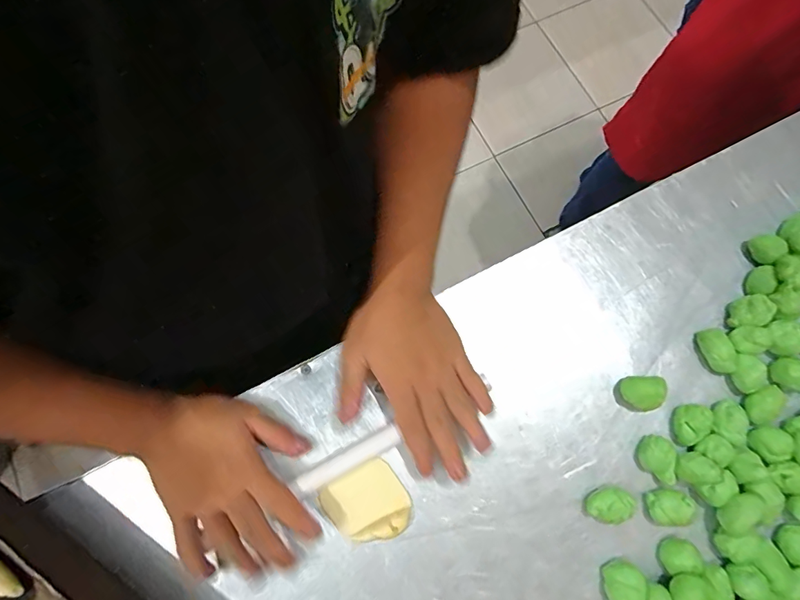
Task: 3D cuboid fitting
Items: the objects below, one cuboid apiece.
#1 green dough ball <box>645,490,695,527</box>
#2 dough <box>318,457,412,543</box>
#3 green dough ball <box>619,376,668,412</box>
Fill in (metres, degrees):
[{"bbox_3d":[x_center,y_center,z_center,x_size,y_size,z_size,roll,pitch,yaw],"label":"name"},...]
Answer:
[{"bbox_3d":[0.226,0.175,0.377,0.033,0.017,0.028,5,74,2],"label":"green dough ball"},{"bbox_3d":[-0.028,0.174,0.379,0.065,0.014,0.061,-28,76,-7],"label":"dough"},{"bbox_3d":[0.218,0.084,0.404,0.033,0.024,0.029,0,74,0],"label":"green dough ball"}]

